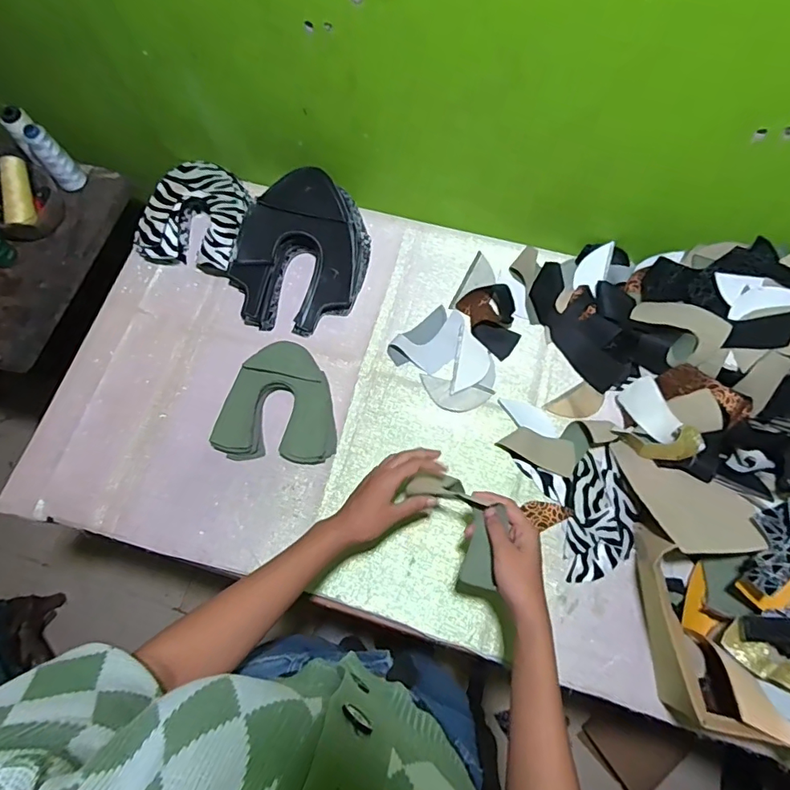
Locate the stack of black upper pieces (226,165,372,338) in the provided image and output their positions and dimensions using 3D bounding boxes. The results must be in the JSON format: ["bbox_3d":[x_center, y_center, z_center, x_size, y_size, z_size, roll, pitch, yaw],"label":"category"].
[{"bbox_3d":[-0.145,-0.224,0.759,0.194,0.099,0.243,15,72,6],"label":"stack of black upper pieces"}]

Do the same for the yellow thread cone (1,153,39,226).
[{"bbox_3d":[-0.603,-0.326,0.796,0.036,0.039,0.114,-11,85,-3],"label":"yellow thread cone"}]

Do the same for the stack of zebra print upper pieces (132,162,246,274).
[{"bbox_3d":[-0.316,-0.282,0.796,0.166,0.077,0.163,11,71,5],"label":"stack of zebra print upper pieces"}]

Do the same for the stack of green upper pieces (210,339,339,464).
[{"bbox_3d":[-0.166,0.011,0.716,0.165,0.035,0.166,3,71,2],"label":"stack of green upper pieces"}]

